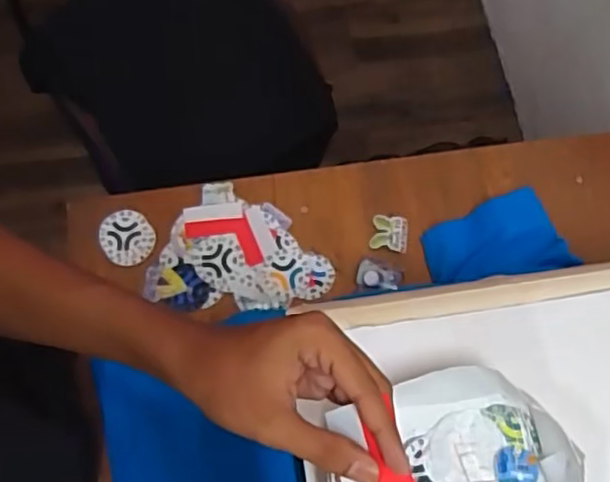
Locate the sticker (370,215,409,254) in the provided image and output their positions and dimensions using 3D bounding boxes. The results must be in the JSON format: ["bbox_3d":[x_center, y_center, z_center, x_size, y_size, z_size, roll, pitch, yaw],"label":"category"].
[{"bbox_3d":[0.099,-0.008,0.761,0.042,0.004,0.043,7,68,6],"label":"sticker"}]

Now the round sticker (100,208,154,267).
[{"bbox_3d":[-0.207,-0.004,0.759,0.061,0.007,0.064,1,72,-2],"label":"round sticker"}]

